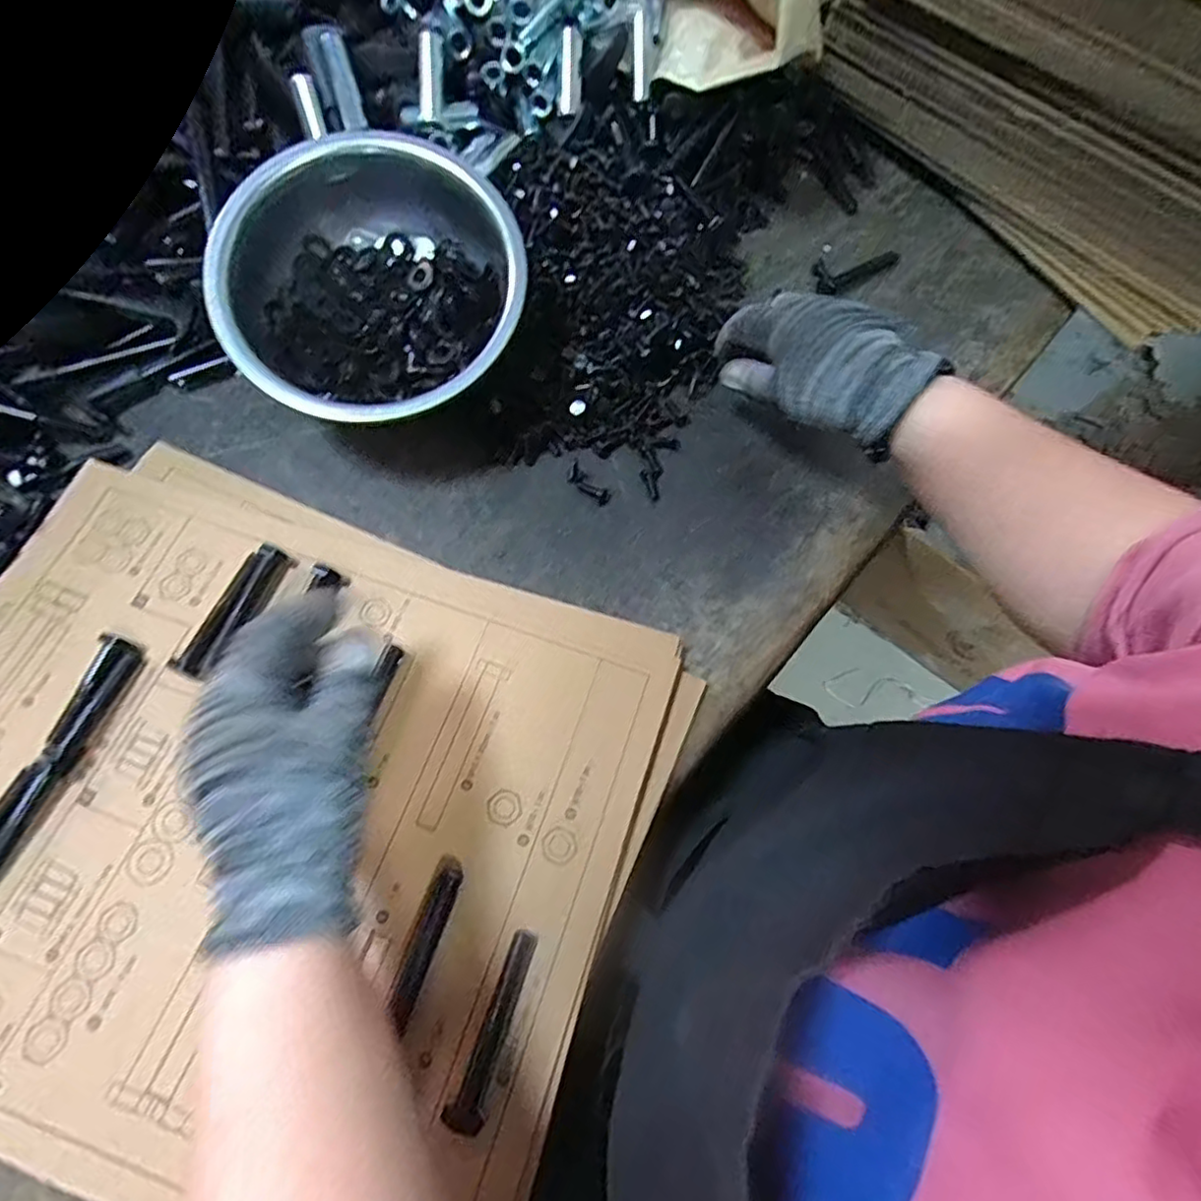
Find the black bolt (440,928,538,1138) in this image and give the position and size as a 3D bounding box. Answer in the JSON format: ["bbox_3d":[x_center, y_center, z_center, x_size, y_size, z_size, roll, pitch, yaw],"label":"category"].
[{"bbox_3d":[-0.046,0.189,0.280,0.016,0.015,0.075,21,67,6],"label":"black bolt"}]

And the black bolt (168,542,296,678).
[{"bbox_3d":[-0.202,0.005,0.348,0.018,0.015,0.080,21,68,7],"label":"black bolt"}]

